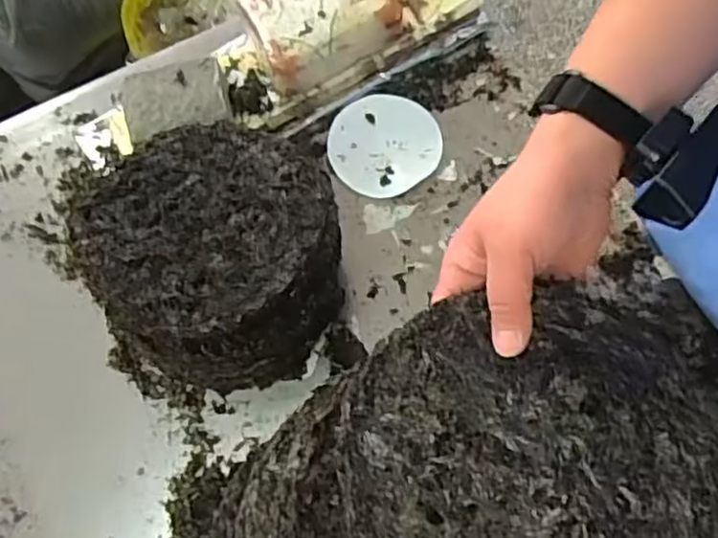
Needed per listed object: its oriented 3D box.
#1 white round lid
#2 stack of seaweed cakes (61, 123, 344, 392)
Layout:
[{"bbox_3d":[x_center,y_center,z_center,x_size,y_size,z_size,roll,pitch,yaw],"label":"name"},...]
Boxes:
[{"bbox_3d":[0.028,-0.132,0.719,0.115,0.012,0.109,-1,67,2],"label":"white round lid"},{"bbox_3d":[-0.115,-0.009,0.598,0.192,0.156,0.195,-17,68,-4],"label":"stack of seaweed cakes"}]

